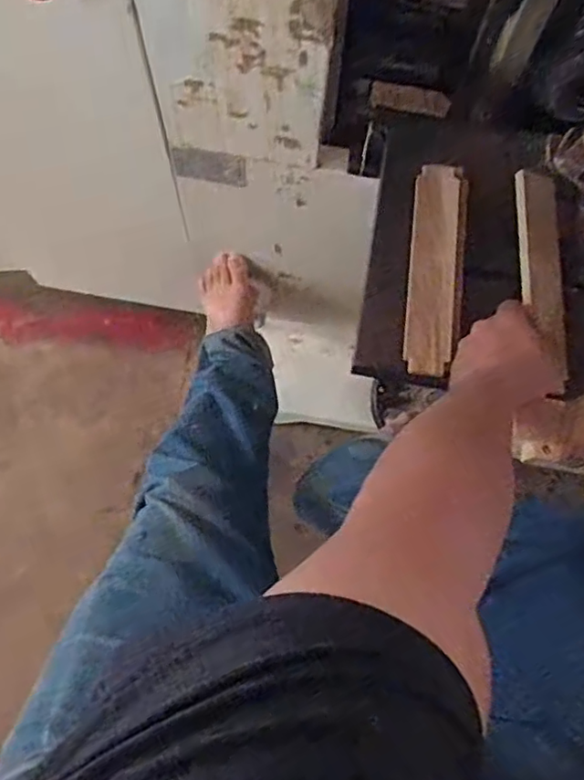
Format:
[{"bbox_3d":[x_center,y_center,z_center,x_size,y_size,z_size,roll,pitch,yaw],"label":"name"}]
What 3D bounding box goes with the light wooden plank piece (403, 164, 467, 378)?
[{"bbox_3d":[0.153,-0.128,0.632,0.054,0.023,0.235,7,74,2],"label":"light wooden plank piece"}]

